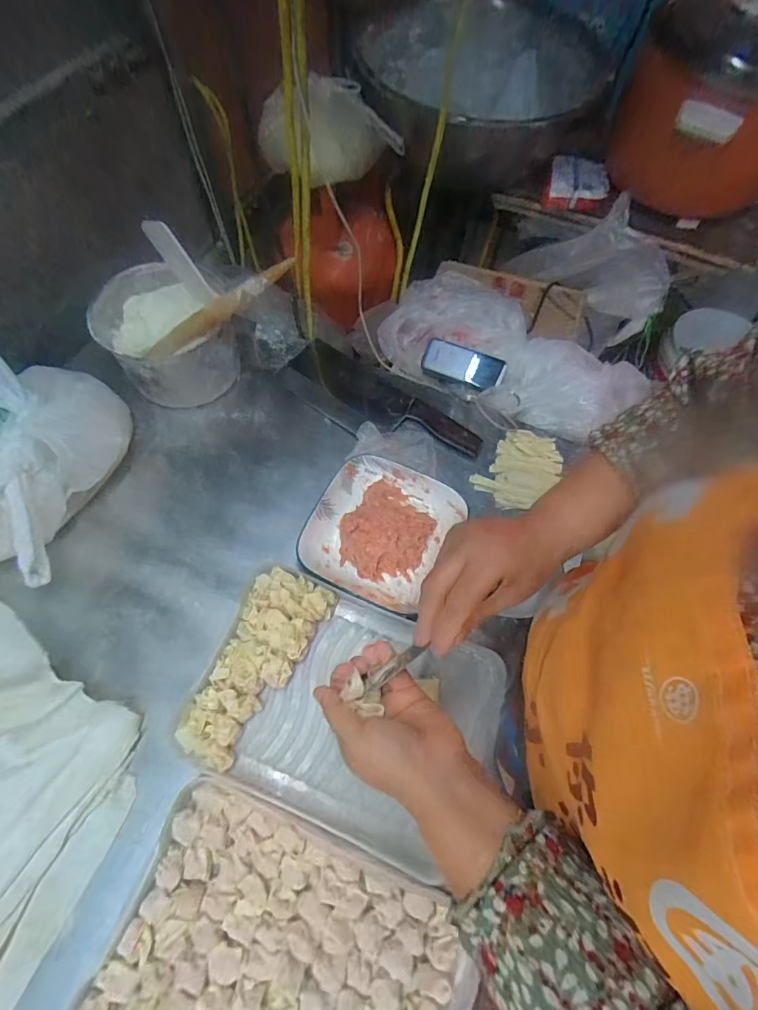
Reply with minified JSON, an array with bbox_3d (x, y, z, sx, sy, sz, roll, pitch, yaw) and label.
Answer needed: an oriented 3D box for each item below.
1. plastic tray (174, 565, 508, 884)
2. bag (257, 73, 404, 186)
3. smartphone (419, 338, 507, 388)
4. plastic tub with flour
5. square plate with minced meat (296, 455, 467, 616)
[{"bbox_3d":[-0.030,0.213,0.477,0.306,0.048,0.216,20,64,10],"label":"plastic tray"},{"bbox_3d":[-0.090,-0.663,0.791,0.258,0.170,0.094,1,65,-2],"label":"bag"},{"bbox_3d":[0.134,-0.223,0.700,0.127,0.051,0.012,20,21,6],"label":"smartphone"},{"bbox_3d":[-0.286,-0.227,0.628,0.159,0.142,0.153,1,65,-2],"label":"plastic tub with flour"},{"bbox_3d":[0.000,0.028,0.556,0.161,0.029,0.178,27,66,13],"label":"square plate with minced meat"}]

